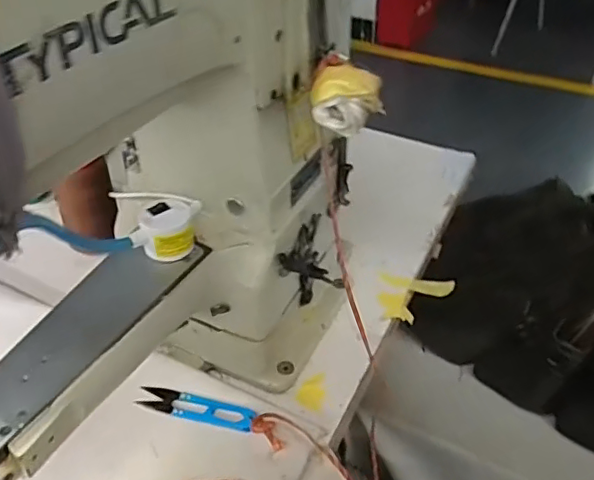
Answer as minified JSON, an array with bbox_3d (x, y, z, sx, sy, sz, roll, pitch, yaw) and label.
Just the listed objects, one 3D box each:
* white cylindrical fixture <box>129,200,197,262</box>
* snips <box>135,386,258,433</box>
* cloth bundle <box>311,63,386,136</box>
[{"bbox_3d":[-0.096,-0.006,0.416,0.042,0.030,0.034,-10,42,-11],"label":"white cylindrical fixture"},{"bbox_3d":[-0.081,0.138,0.477,0.097,0.009,0.030,8,42,10],"label":"snips"},{"bbox_3d":[0.033,-0.092,0.366,0.042,0.025,0.052,5,41,7],"label":"cloth bundle"}]

